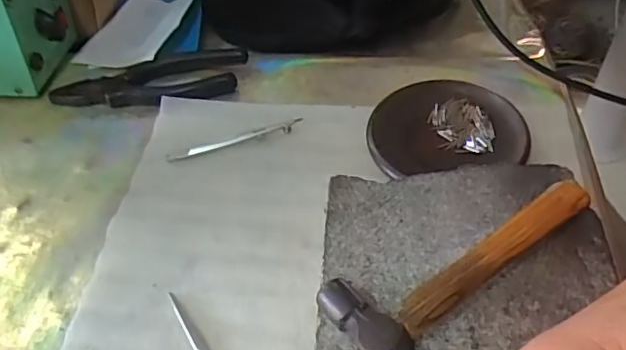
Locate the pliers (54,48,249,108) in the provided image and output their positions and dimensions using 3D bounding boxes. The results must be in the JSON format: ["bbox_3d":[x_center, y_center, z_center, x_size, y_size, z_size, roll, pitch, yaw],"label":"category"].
[{"bbox_3d":[-0.141,-0.081,0.489,0.162,0.014,0.053,-5,47,1],"label":"pliers"}]

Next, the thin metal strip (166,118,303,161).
[{"bbox_3d":[-0.061,-0.027,0.446,0.107,0.004,0.009,-15,48,-8],"label":"thin metal strip"}]

